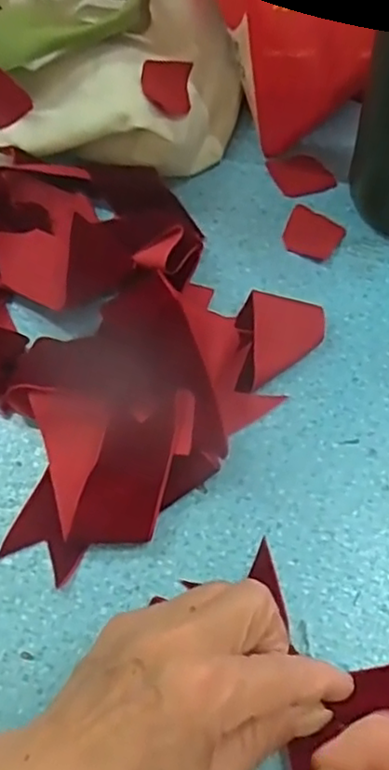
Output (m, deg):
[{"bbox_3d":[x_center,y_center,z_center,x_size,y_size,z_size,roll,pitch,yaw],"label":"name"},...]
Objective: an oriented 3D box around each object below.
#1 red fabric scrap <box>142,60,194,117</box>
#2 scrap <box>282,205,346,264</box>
[{"bbox_3d":[-0.015,-0.179,0.403,0.035,0.031,0.004,-14,12,-36],"label":"red fabric scrap"},{"bbox_3d":[0.073,-0.094,0.412,0.036,0.004,0.034,26,65,18],"label":"scrap"}]

